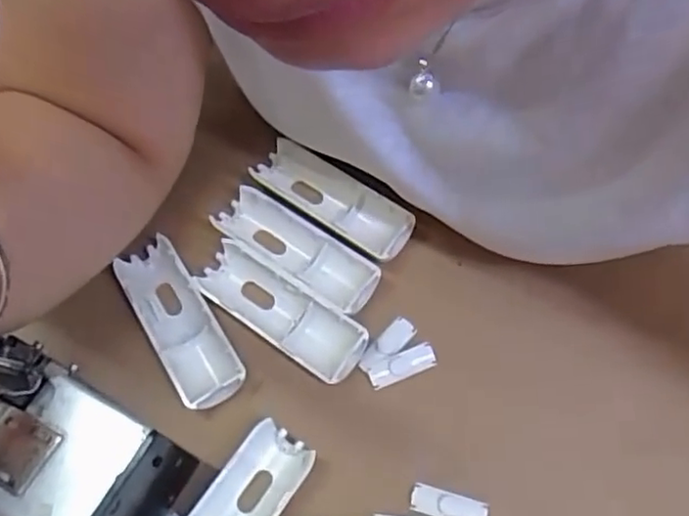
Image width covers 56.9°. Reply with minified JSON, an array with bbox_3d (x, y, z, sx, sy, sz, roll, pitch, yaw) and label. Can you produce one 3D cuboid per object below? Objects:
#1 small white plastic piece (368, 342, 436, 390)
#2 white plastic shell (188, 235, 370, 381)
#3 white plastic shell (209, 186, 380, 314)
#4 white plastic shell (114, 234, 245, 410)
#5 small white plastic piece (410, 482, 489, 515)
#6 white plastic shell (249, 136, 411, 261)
[{"bbox_3d":[0.029,0.055,0.326,0.035,0.004,0.013,-22,66,-8],"label":"small white plastic piece"},{"bbox_3d":[-0.034,0.027,0.335,0.096,0.013,0.031,33,71,16],"label":"white plastic shell"},{"bbox_3d":[-0.028,-0.004,0.348,0.097,0.015,0.034,32,70,16],"label":"white plastic shell"},{"bbox_3d":[-0.086,0.034,0.335,0.033,0.018,0.097,-30,68,-11],"label":"white plastic shell"},{"bbox_3d":[0.049,0.117,0.300,0.035,0.004,0.013,14,67,9],"label":"small white plastic piece"},{"bbox_3d":[-0.007,-0.033,0.363,0.097,0.012,0.033,34,71,17],"label":"white plastic shell"}]

